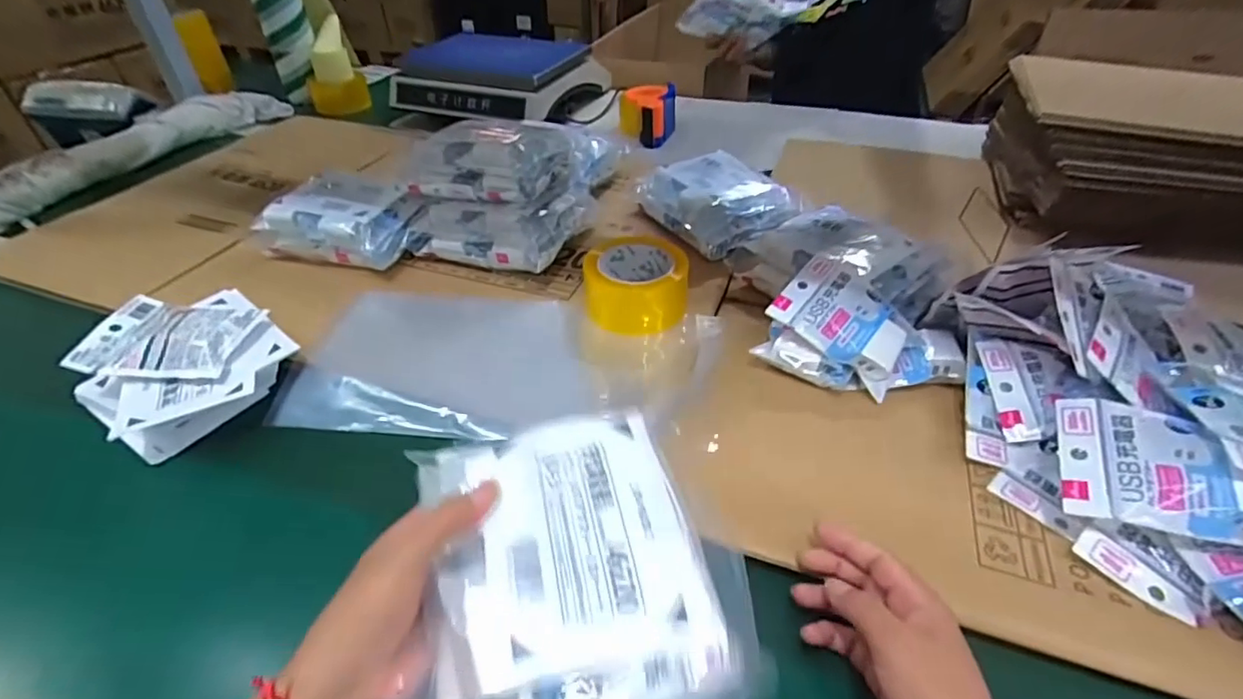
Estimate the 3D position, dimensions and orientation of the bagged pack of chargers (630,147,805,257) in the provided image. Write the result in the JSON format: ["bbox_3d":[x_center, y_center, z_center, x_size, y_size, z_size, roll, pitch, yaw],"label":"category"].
[{"bbox_3d":[0.123,-0.196,0.741,0.166,0.059,0.168,-17,42,-17],"label":"bagged pack of chargers"}]

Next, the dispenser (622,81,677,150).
[{"bbox_3d":[0.048,-0.428,1.039,0.100,0.087,0.124,-1,40,0],"label":"dispenser"}]

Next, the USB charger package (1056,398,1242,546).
[{"bbox_3d":[0.376,0.082,0.398,0.112,0.031,0.095,13,45,15],"label":"USB charger package"}]

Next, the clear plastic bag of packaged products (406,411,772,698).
[{"bbox_3d":[-0.031,0.124,0.312,0.175,0.057,0.168,-10,44,-9],"label":"clear plastic bag of packaged products"}]

